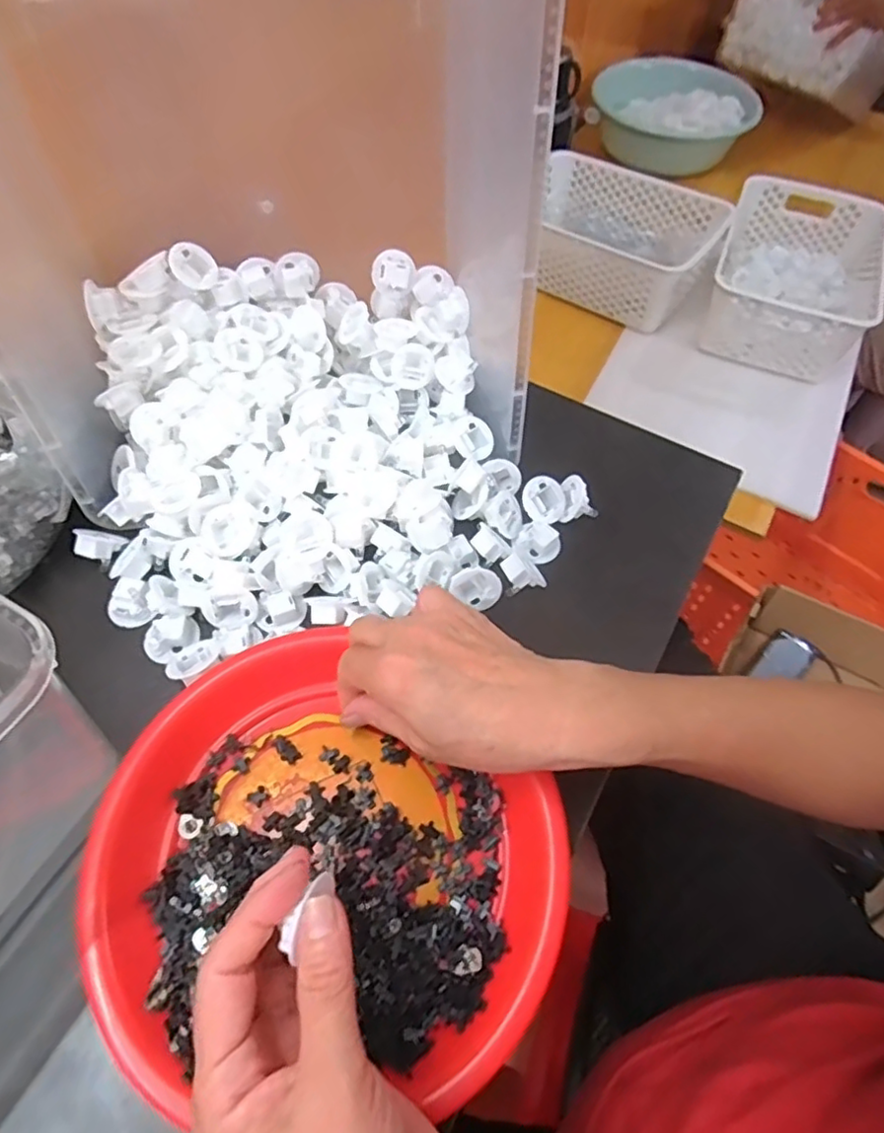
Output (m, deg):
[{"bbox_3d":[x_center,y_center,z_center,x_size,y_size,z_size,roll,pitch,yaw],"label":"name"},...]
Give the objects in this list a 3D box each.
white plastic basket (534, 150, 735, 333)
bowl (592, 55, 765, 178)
[{"bbox_3d":[0.253,-0.498,0.954,0.297,0.101,0.209,35,64,17],"label":"white plastic basket"},{"bbox_3d":[0.437,-0.856,1.184,0.288,0.122,0.240,-5,60,-6],"label":"bowl"}]

